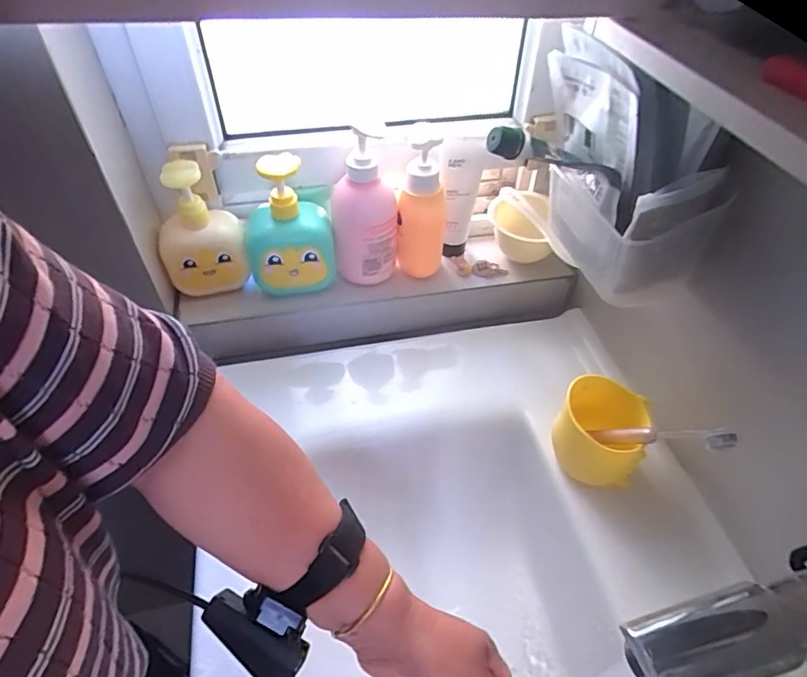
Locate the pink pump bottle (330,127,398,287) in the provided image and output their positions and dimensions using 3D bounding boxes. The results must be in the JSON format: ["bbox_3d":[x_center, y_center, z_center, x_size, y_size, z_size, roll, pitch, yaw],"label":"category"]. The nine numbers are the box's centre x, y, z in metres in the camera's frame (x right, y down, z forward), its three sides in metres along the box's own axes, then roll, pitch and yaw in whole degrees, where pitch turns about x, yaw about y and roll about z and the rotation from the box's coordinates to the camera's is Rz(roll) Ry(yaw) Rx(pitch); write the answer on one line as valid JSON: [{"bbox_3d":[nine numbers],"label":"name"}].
[{"bbox_3d":[-0.046,-0.145,0.608,0.076,0.197,0.063,0,46,0],"label":"pink pump bottle"}]

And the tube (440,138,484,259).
[{"bbox_3d":[0.071,-0.175,0.656,0.049,0.169,0.037,7,46,7],"label":"tube"}]

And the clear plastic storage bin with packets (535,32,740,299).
[{"bbox_3d":[0.187,-0.152,0.466,0.127,0.185,0.176,-11,47,-11],"label":"clear plastic storage bin with packets"}]

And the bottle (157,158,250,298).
[{"bbox_3d":[-0.234,-0.123,0.583,0.094,0.146,0.055,-10,47,-10],"label":"bottle"}]

